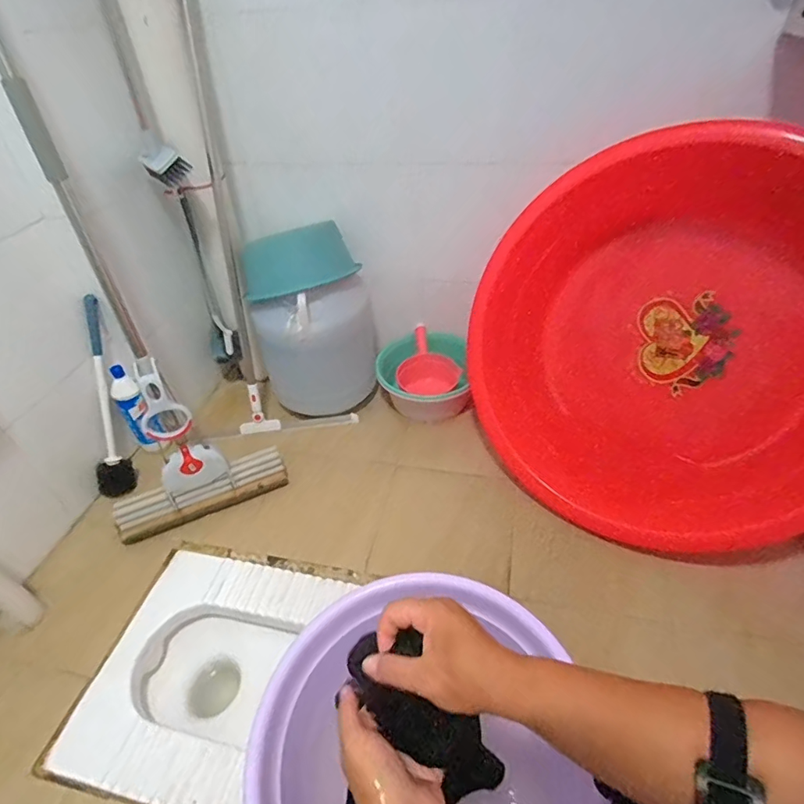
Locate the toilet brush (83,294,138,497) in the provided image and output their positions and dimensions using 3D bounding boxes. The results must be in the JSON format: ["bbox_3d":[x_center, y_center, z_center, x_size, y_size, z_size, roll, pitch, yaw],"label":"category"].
[{"bbox_3d":[-0.699,-0.003,1.151,0.071,0.475,0.067,2,14,5],"label":"toilet brush"}]

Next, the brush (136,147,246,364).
[{"bbox_3d":[-0.491,-0.305,1.210,0.090,0.596,0.111,-16,43,-15],"label":"brush"}]

